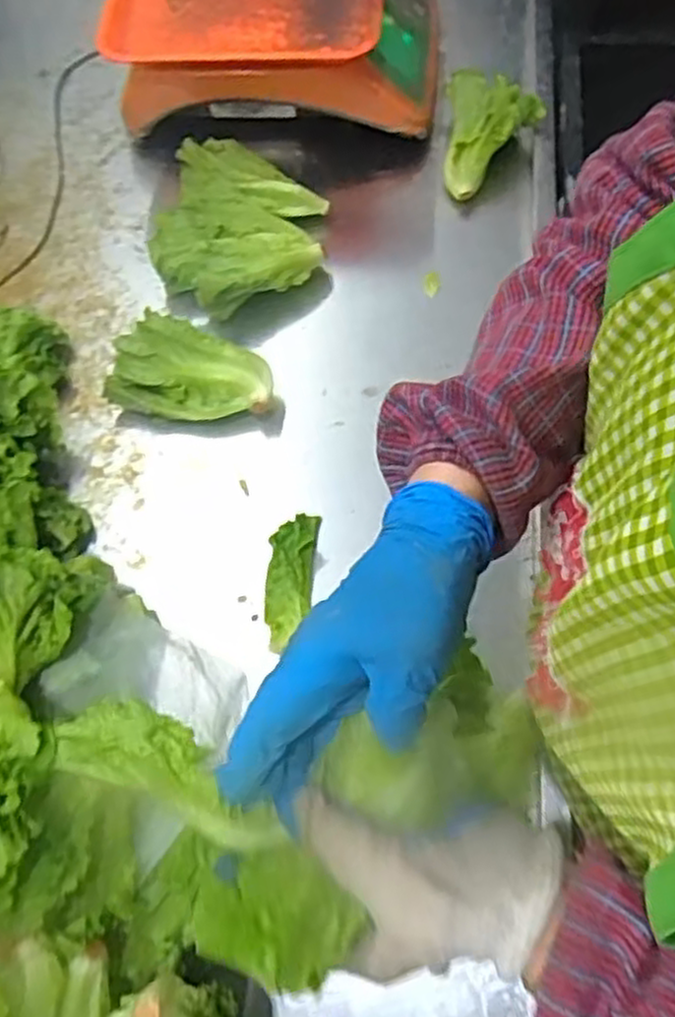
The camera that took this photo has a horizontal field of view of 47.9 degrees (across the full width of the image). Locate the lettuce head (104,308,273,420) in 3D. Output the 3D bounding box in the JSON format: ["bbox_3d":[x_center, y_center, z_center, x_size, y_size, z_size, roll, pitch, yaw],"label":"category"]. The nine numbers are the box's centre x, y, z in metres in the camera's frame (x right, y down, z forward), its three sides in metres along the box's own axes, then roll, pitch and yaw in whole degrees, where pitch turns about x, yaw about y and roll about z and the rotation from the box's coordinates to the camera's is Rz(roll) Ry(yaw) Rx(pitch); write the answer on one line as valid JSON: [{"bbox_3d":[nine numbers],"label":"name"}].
[{"bbox_3d":[-0.117,-0.110,0.624,0.135,0.054,0.075,8,69,6],"label":"lettuce head"}]

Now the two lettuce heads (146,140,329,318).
[{"bbox_3d":[-0.096,-0.252,0.680,0.168,0.050,0.154,-1,68,2],"label":"two lettuce heads"}]

